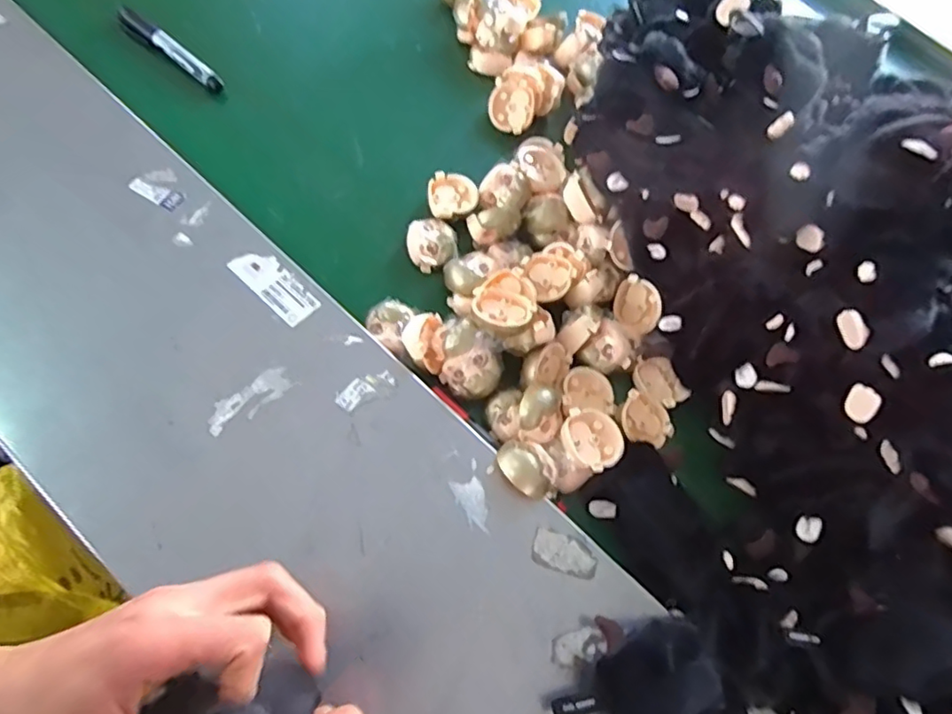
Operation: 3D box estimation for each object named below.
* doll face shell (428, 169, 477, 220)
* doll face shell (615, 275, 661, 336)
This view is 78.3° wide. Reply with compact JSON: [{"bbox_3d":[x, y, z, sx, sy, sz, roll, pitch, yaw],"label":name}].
[{"bbox_3d":[-0.022,-0.154,0.562,0.048,0.020,0.050,3,67,-7],"label":"doll face shell"},{"bbox_3d":[0.148,-0.047,0.535,0.044,0.048,0.019,31,33,28],"label":"doll face shell"}]

